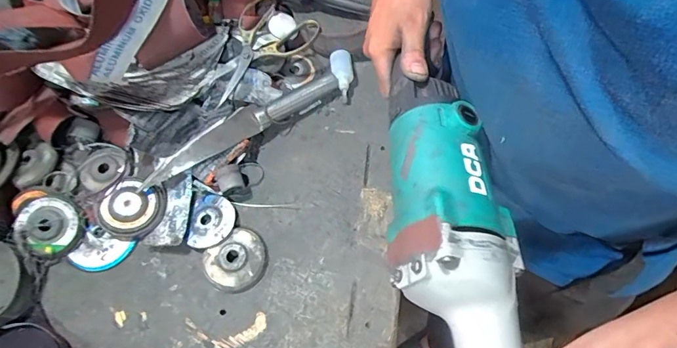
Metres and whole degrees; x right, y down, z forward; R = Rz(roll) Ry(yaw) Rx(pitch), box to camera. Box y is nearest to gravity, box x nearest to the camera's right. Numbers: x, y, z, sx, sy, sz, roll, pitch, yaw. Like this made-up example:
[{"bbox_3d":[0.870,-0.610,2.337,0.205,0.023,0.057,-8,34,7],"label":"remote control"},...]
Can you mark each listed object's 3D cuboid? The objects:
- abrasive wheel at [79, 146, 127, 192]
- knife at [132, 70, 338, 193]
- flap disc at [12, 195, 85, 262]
[{"bbox_3d":[-0.334,-0.008,0.558,0.061,0.016,0.071,1,65,-2],"label":"abrasive wheel"},{"bbox_3d":[-0.140,-0.071,0.590,0.311,0.031,0.050,-33,71,-16],"label":"knife"},{"bbox_3d":[-0.375,0.067,0.515,0.081,0.016,0.077,4,77,-19],"label":"flap disc"}]

